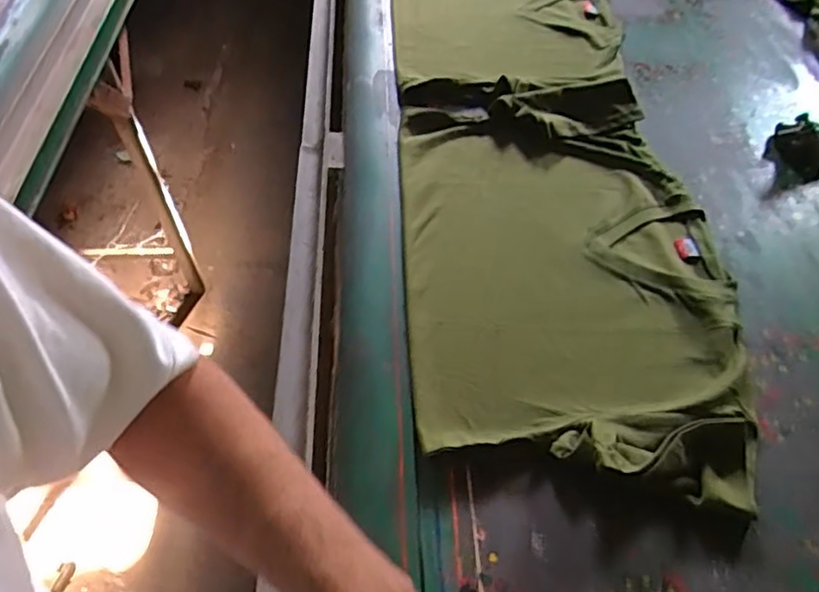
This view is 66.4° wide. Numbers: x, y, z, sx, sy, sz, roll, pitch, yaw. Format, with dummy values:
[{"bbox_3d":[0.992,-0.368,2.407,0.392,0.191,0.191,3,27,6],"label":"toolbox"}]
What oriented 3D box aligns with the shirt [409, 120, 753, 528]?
[{"bbox_3d":[0.188,-0.026,0.744,0.382,0.045,0.553,1,51,-3],"label":"shirt"}]

